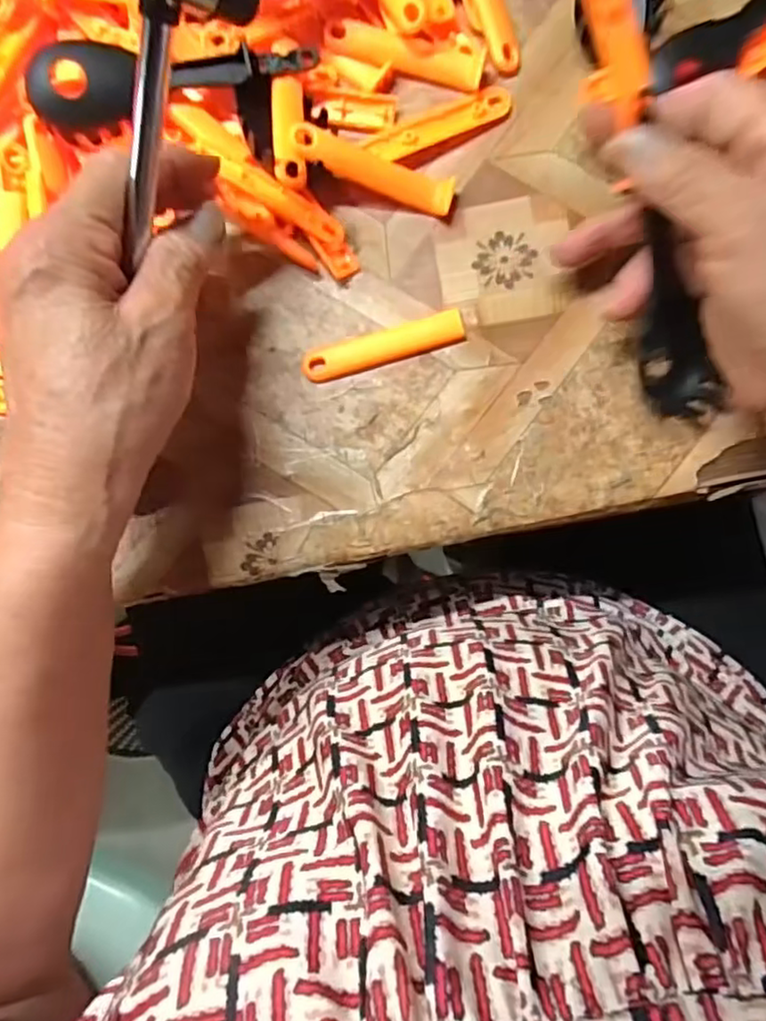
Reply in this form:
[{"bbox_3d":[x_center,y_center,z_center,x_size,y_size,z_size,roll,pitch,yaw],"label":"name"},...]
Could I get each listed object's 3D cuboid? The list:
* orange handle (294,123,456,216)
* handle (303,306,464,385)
[{"bbox_3d":[-0.003,-0.153,0.287,0.072,0.007,0.016,19,89,-10],"label":"orange handle"},{"bbox_3d":[0.000,-0.076,0.297,0.075,0.006,0.016,-16,87,2],"label":"handle"}]

